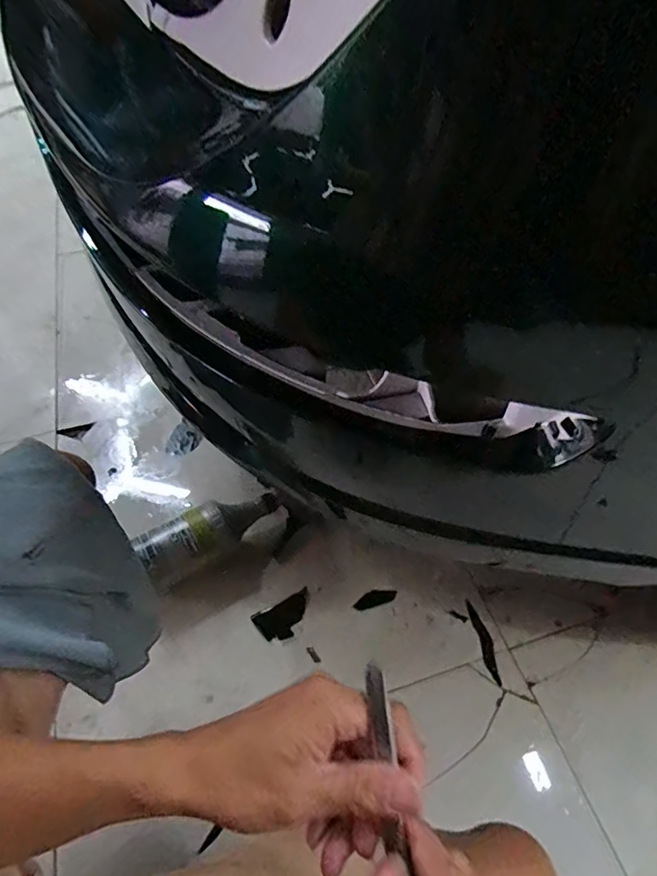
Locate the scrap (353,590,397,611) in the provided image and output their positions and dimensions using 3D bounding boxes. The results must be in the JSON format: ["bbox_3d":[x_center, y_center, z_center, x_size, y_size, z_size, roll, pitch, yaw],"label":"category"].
[{"bbox_3d":[0.068,0.237,0.767,0.064,0.005,0.023,-14,53,-12],"label":"scrap"}]

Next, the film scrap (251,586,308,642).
[{"bbox_3d":[-0.061,0.261,0.753,0.084,0.006,0.049,-24,56,-18],"label":"film scrap"}]

